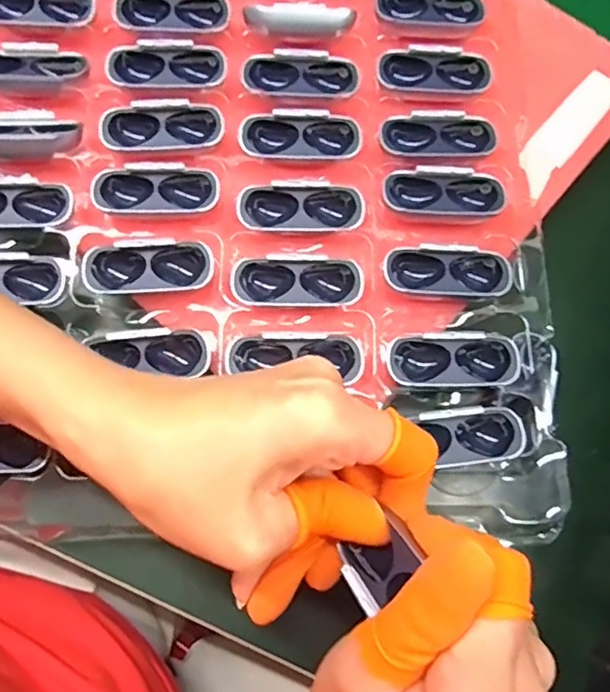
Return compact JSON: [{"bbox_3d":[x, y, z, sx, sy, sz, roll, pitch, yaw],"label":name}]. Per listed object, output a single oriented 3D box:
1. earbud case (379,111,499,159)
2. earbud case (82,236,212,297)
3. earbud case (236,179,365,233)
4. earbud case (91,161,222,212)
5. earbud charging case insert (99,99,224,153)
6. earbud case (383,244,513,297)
[{"bbox_3d":[0.068,-0.107,0.306,0.058,0.010,0.023,-3,73,-3],"label":"earbud case"},{"bbox_3d":[-0.073,-0.036,0.284,0.059,0.015,0.023,-3,90,3],"label":"earbud case"},{"bbox_3d":[-0.002,-0.067,0.292,0.059,0.016,0.023,3,73,-1],"label":"earbud case"},{"bbox_3d":[-0.072,-0.075,0.292,0.059,0.014,0.021,0,70,-2],"label":"earbud case"},{"bbox_3d":[-0.072,-0.110,0.300,0.058,0.017,0.024,-6,111,-6],"label":"earbud charging case insert"},{"bbox_3d":[0.068,-0.035,0.284,0.059,0.013,0.022,1,73,-2],"label":"earbud case"}]

